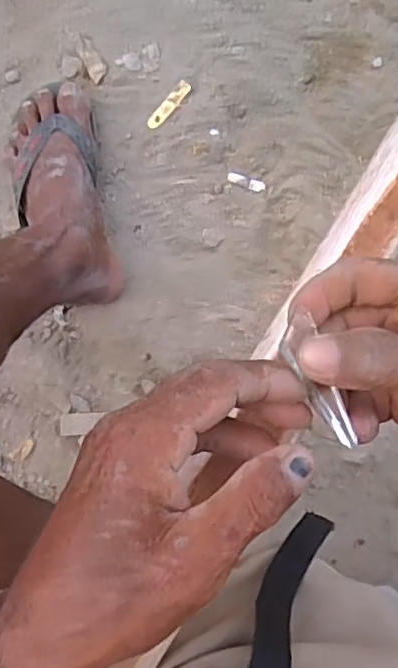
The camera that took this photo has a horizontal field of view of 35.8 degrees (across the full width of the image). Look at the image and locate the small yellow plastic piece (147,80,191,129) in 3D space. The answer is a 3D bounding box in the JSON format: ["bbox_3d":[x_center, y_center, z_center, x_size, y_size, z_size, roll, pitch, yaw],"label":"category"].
[{"bbox_3d":[-0.034,-0.252,0.678,0.015,0.005,0.061,44,92,9],"label":"small yellow plastic piece"}]

